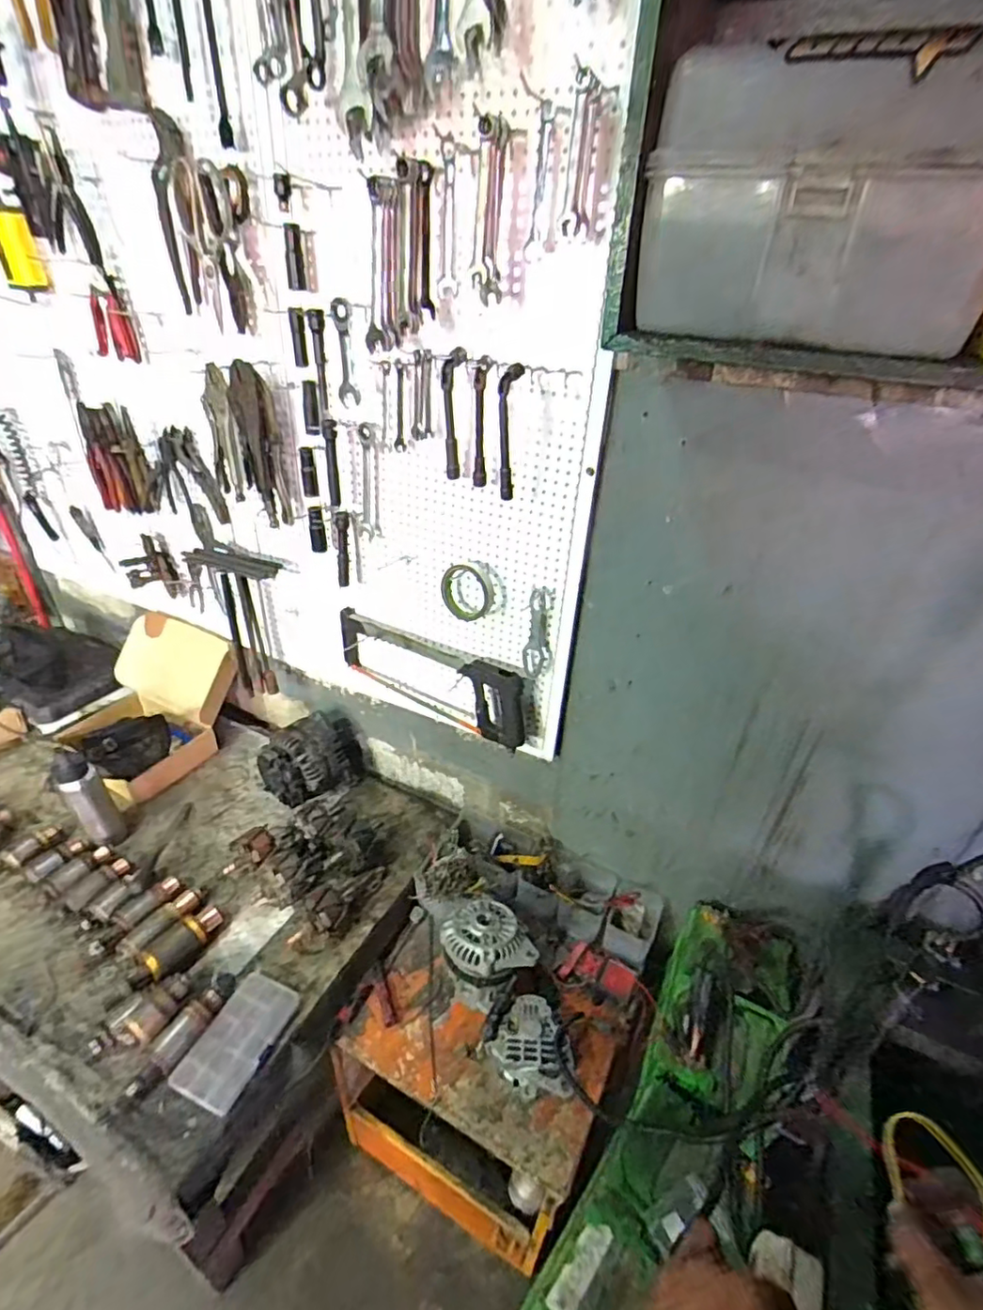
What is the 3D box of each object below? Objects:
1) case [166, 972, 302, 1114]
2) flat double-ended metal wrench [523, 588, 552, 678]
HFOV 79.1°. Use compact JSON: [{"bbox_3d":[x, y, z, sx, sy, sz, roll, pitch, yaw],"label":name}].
[{"bbox_3d":[-0.372,0.567,0.882,0.096,0.021,0.172,16,36,18],"label":"case"},{"bbox_3d":[0.077,-0.032,0.953,0.044,0.159,0.008,17,33,19],"label":"flat double-ended metal wrench"}]

